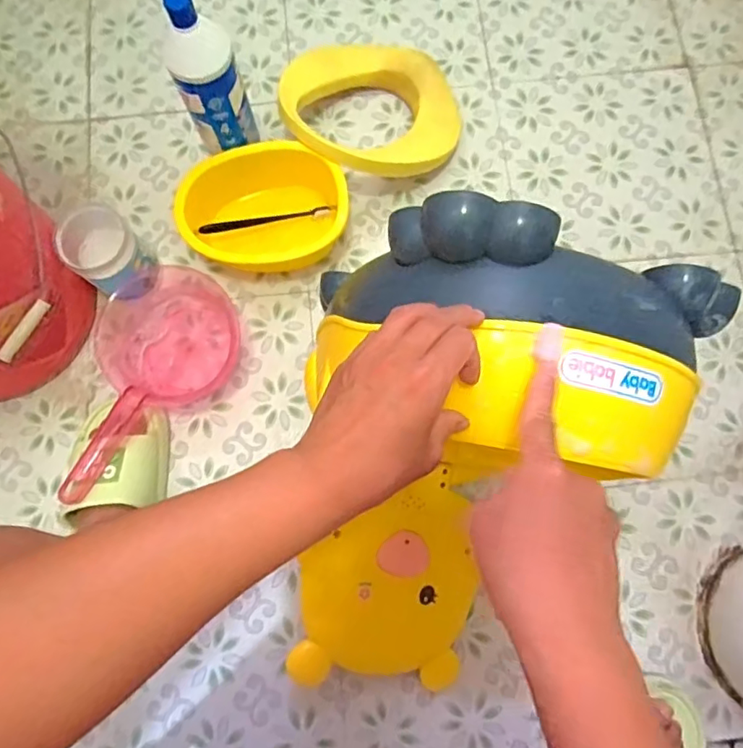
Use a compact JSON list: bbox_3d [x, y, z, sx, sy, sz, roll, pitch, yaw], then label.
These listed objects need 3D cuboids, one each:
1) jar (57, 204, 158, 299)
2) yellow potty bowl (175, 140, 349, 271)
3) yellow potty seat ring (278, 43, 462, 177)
[{"bbox_3d":[-0.329,-0.148,0.707,0.089,0.117,0.087,32,79,6],"label":"jar"},{"bbox_3d":[-0.137,-0.215,0.733,0.203,0.090,0.144,-2,78,-2],"label":"yellow potty bowl"},{"bbox_3d":[0.003,-0.365,0.749,0.248,0.035,0.181,-3,83,-17],"label":"yellow potty seat ring"}]

